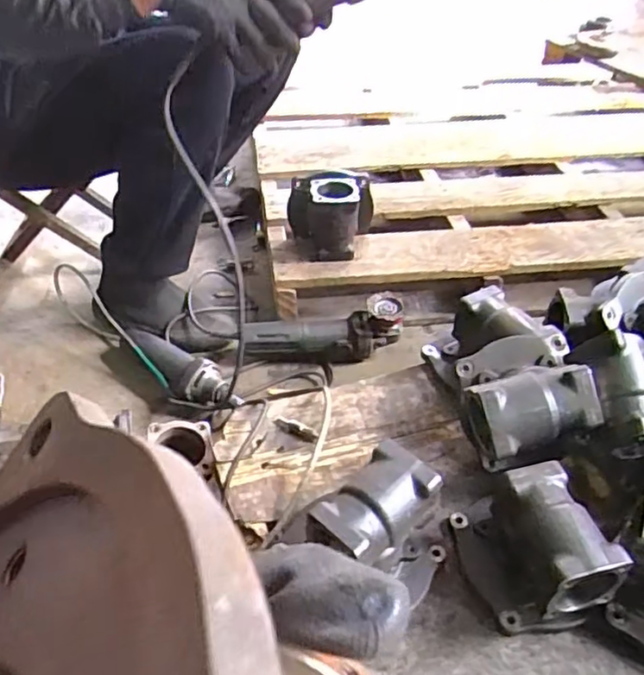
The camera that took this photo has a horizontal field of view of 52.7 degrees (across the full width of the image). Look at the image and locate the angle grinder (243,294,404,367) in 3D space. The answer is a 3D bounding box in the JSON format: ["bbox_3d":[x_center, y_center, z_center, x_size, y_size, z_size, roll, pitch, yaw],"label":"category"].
[{"bbox_3d":[0.003,-0.009,1.106,0.271,0.089,0.071,0,41,-1],"label":"angle grinder"}]

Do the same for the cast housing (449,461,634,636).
[{"bbox_3d":[0.208,0.204,0.659,0.109,0.111,0.151,-13,43,-15],"label":"cast housing"}]

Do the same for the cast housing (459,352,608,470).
[{"bbox_3d":[0.225,0.077,0.728,0.127,0.090,0.116,-7,42,-9],"label":"cast housing"}]

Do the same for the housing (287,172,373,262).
[{"bbox_3d":[0.016,-0.209,1.147,0.143,0.138,0.100,1,41,0],"label":"housing"}]

